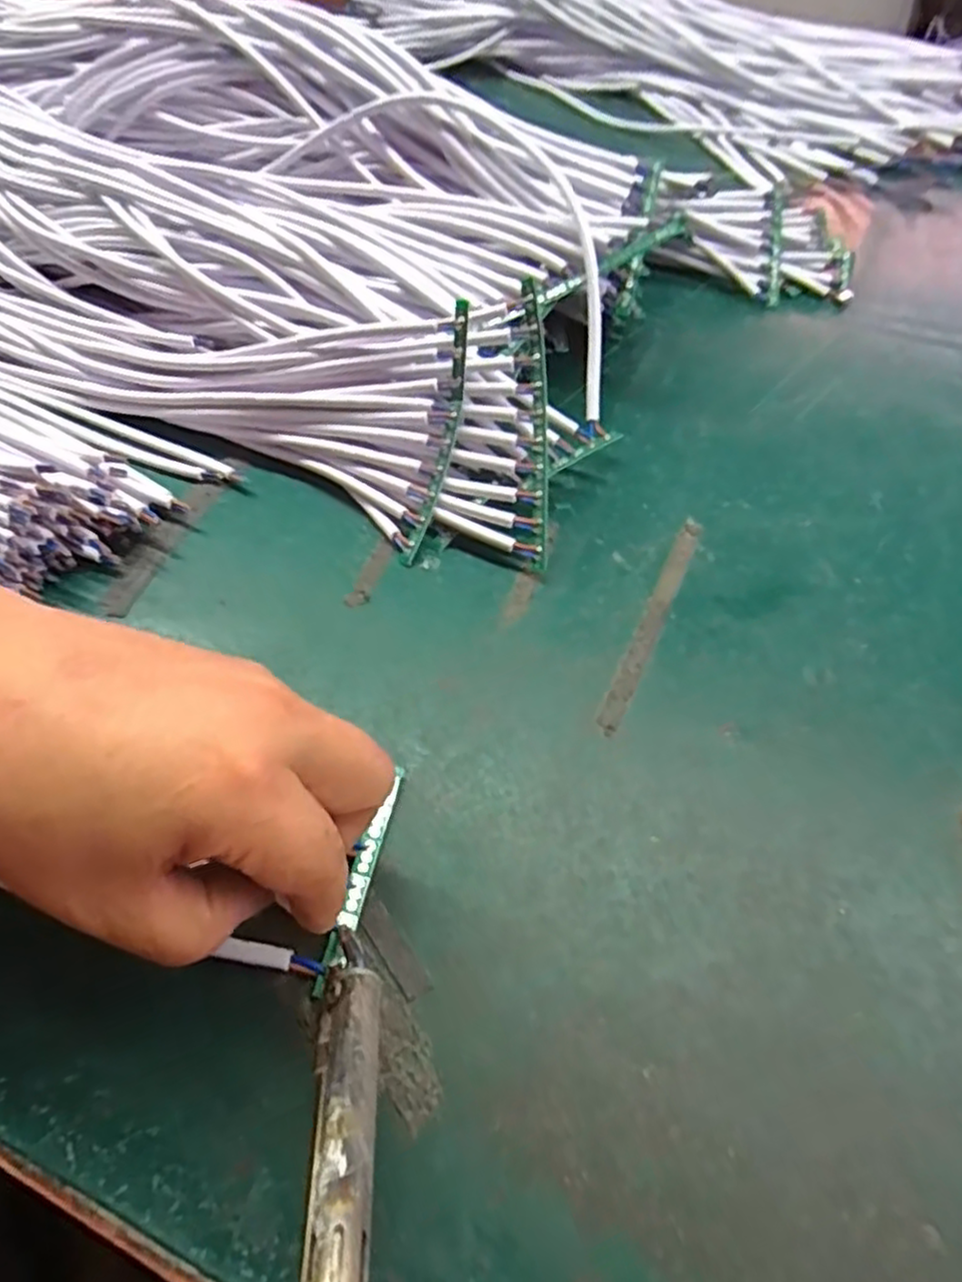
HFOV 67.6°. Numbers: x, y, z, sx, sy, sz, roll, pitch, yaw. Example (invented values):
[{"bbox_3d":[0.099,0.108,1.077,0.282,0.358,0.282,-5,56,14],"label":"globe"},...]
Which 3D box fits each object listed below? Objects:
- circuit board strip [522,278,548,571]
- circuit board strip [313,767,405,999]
[{"bbox_3d":[0.027,-0.099,0.338,0.010,0.016,0.131,-1,88,0],"label":"circuit board strip"},{"bbox_3d":[-0.041,0.079,0.246,0.008,0.006,0.079,11,51,10],"label":"circuit board strip"}]

